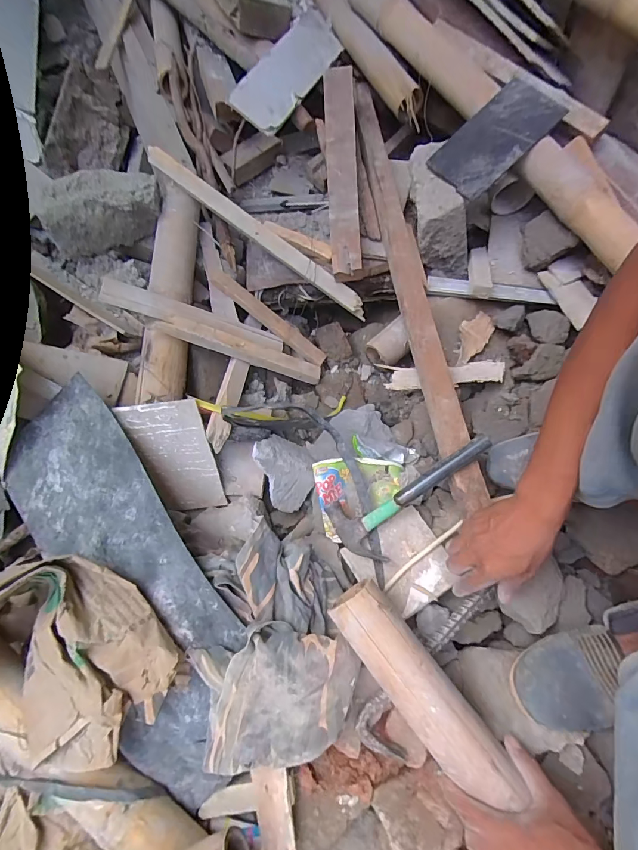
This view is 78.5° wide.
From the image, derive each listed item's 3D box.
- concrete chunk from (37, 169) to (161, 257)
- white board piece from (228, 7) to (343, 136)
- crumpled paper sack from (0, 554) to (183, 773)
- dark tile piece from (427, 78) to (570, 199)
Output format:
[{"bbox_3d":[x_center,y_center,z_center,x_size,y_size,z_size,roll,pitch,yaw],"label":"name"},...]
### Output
[{"bbox_3d":[-0.381,-0.386,0.701,0.207,0.107,0.091,-17,75,-3],"label":"concrete chunk"},{"bbox_3d":[-0.048,-0.711,0.770,0.106,0.017,0.351,30,68,-12],"label":"white board piece"},{"bbox_3d":[-0.301,0.262,0.427,0.217,0.088,0.243,-43,78,-9],"label":"crumpled paper sack"},{"bbox_3d":[0.280,-0.455,0.617,0.192,0.012,0.106,-44,76,0],"label":"dark tile piece"}]

